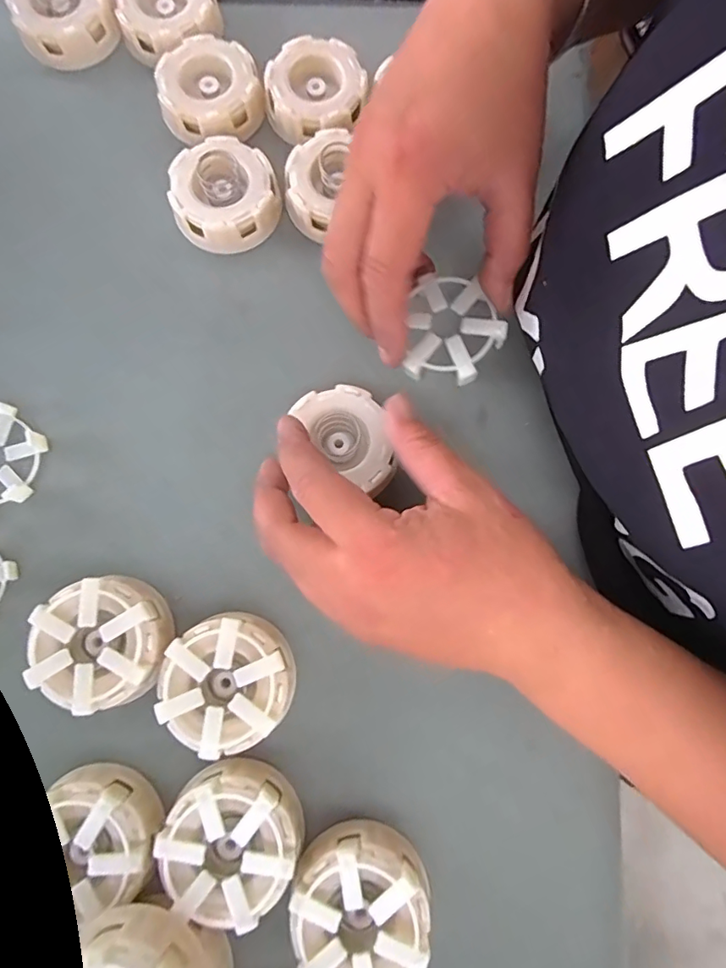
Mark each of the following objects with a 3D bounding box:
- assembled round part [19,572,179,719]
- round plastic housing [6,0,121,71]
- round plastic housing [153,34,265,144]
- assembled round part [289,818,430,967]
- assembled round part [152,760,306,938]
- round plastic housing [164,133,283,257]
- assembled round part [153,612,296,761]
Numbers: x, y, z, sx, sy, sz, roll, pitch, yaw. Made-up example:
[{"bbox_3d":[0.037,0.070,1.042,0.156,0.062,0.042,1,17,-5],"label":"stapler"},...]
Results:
[{"bbox_3d":[-0.126,0.077,0.249,0.058,0.029,0.059,0,80,-1],"label":"assembled round part"},{"bbox_3d":[-0.188,-0.296,0.321,0.059,0.023,0.059,0,80,-1],"label":"round plastic housing"},{"bbox_3d":[-0.095,-0.244,0.315,0.060,0.018,0.058,0,80,-1],"label":"round plastic housing"},{"bbox_3d":[-0.001,0.189,0.228,0.058,0.029,0.058,0,80,-1],"label":"assembled round part"},{"bbox_3d":[-0.060,0.161,0.234,0.059,0.028,0.057,0,80,-1],"label":"assembled round part"},{"bbox_3d":[-0.080,-0.169,0.297,0.059,0.027,0.059,0,80,-1],"label":"round plastic housing"},{"bbox_3d":[-0.065,0.095,0.249,0.062,0.026,0.058,0,80,-1],"label":"assembled round part"}]

